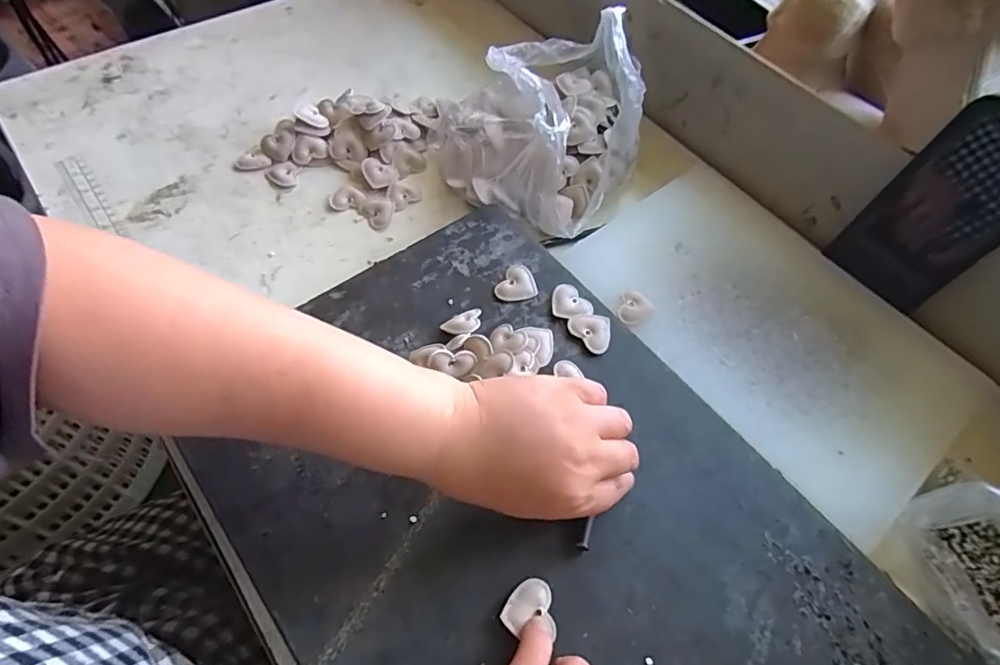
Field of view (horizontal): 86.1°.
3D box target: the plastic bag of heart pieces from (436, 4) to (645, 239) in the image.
[{"bbox_3d":[0.033,-0.189,0.446,0.166,0.121,0.187,0,59,-5],"label":"plastic bag of heart pieces"}]

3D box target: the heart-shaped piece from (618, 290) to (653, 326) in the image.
[{"bbox_3d":[0.107,-0.019,0.420,0.024,0.004,0.033,15,59,7],"label":"heart-shaped piece"}]

